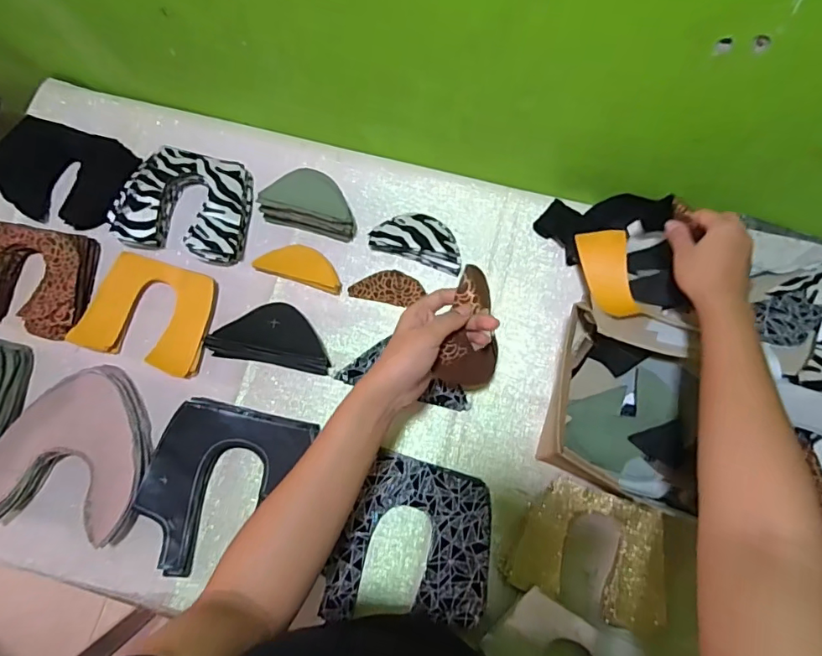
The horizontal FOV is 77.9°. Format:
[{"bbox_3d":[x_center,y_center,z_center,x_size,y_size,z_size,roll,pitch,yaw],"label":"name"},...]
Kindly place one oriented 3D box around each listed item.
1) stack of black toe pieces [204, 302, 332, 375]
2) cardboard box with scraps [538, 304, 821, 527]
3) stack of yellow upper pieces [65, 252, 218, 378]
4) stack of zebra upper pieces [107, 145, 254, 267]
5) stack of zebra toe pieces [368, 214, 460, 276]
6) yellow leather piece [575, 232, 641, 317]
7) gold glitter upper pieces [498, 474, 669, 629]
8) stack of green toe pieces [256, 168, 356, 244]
[{"bbox_3d":[-0.164,0.007,0.607,0.135,0.027,0.071,8,74,3],"label":"stack of black toe pieces"},{"bbox_3d":[0.314,0.107,0.530,0.340,0.108,0.183,17,75,5],"label":"cardboard box with scraps"},{"bbox_3d":[-0.316,-0.019,0.615,0.154,0.018,0.123,15,75,4],"label":"stack of yellow upper pieces"},{"bbox_3d":[-0.283,-0.155,0.645,0.164,0.052,0.133,12,74,4],"label":"stack of zebra upper pieces"},{"bbox_3d":[0.009,-0.111,0.638,0.119,0.035,0.056,15,75,4],"label":"stack of zebra toe pieces"},{"bbox_3d":[0.217,-0.059,0.561,0.048,0.006,0.097,-11,85,24],"label":"yellow leather piece"},{"bbox_3d":[0.194,0.235,0.537,0.159,0.024,0.121,20,75,6],"label":"gold glitter upper pieces"},{"bbox_3d":[-0.126,-0.154,0.634,0.120,0.069,0.054,16,75,5],"label":"stack of green toe pieces"}]

